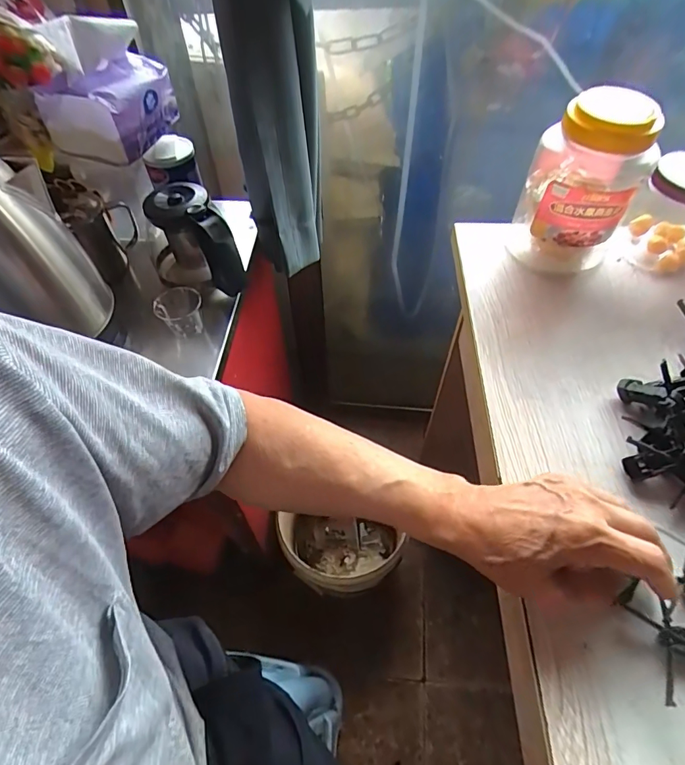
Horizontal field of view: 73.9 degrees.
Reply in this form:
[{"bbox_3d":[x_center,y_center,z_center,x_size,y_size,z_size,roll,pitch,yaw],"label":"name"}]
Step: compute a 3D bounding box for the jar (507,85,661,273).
[{"bbox_3d":[0.259,-0.215,0.498,0.108,0.180,0.091,16,55,14],"label":"jar"}]

